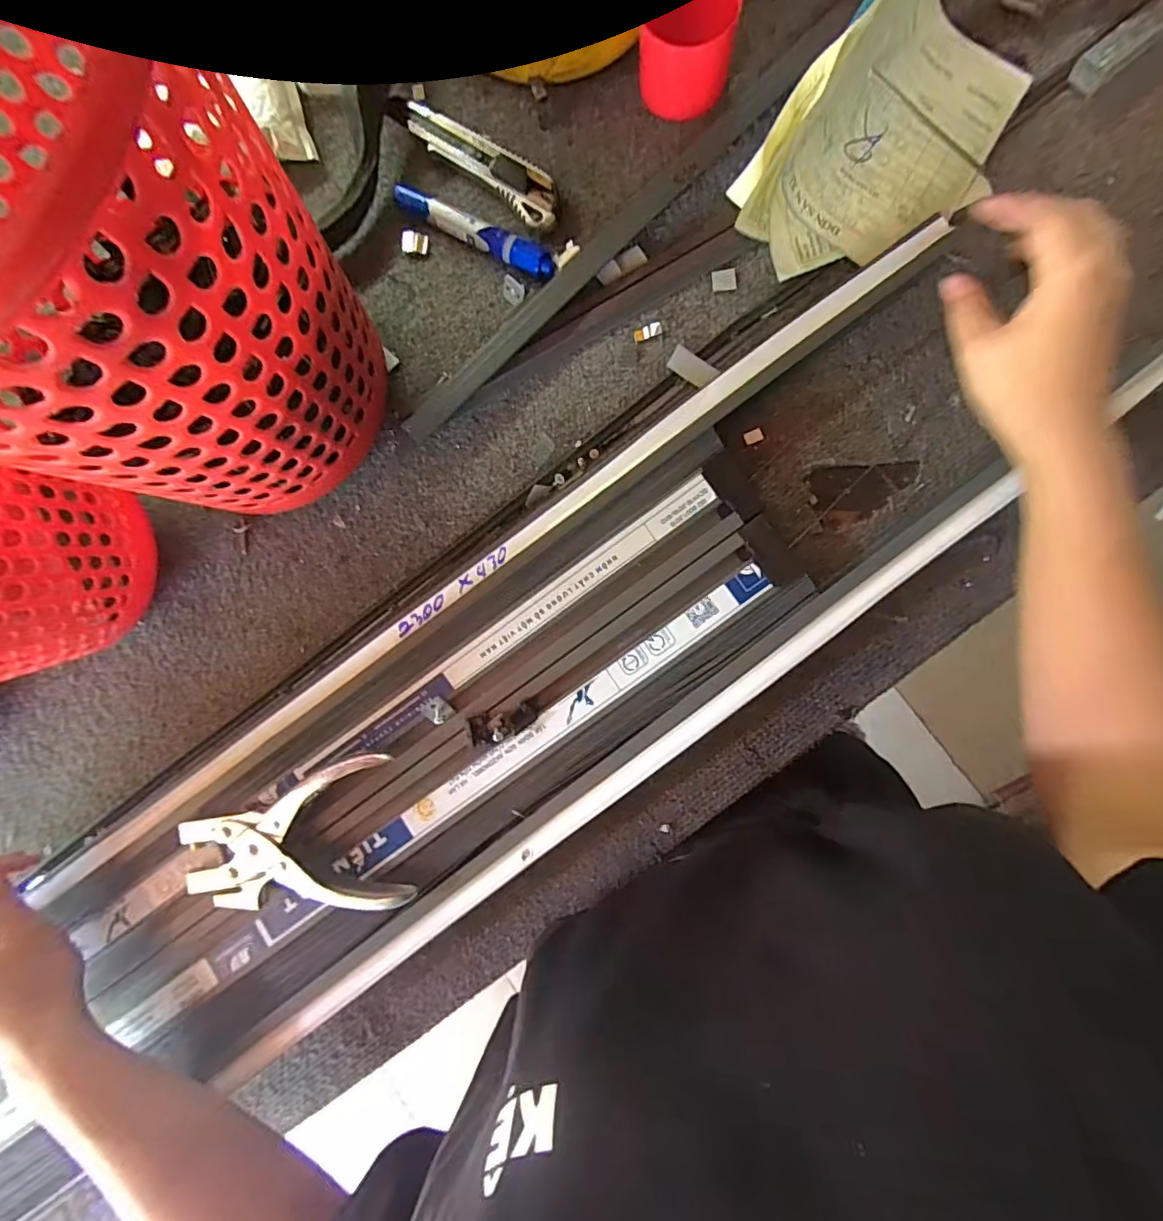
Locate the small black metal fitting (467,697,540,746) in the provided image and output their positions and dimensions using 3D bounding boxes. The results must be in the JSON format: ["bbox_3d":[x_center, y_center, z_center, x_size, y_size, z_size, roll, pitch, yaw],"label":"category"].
[{"bbox_3d":[-0.050,0.074,0.354,0.045,0.014,0.021,-15,87,5],"label":"small black metal fitting"}]

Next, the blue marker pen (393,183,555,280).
[{"bbox_3d":[-0.079,-0.279,0.390,0.133,0.012,0.020,31,91,5],"label":"blue marker pen"}]

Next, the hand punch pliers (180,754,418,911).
[{"bbox_3d":[-0.191,0.158,0.357,0.144,0.020,0.099,-13,85,5],"label":"hand punch pliers"}]

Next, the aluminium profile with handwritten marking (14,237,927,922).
[{"bbox_3d":[-0.077,-0.030,0.377,0.744,0.039,0.039,-36,86,2],"label":"aluminium profile with handwritten marking"}]

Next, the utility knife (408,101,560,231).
[{"bbox_3d":[-0.070,-0.329,0.393,0.135,0.010,0.032,40,92,5],"label":"utility knife"}]

